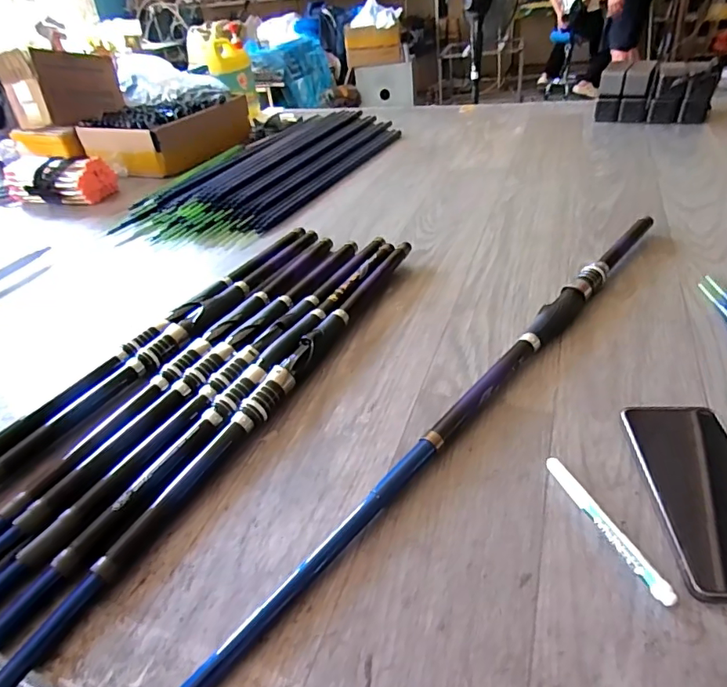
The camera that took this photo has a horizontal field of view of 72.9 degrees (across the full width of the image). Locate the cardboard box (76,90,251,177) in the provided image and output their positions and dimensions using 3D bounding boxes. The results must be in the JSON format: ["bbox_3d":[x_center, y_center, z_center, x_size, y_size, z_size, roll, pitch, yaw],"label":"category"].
[{"bbox_3d":[-0.495,-0.547,1.266,0.257,0.132,0.355,13,42,26],"label":"cardboard box"}]

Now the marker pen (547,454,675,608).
[{"bbox_3d":[0.172,0.129,0.354,0.012,0.013,0.121,-16,38,-11],"label":"marker pen"}]

